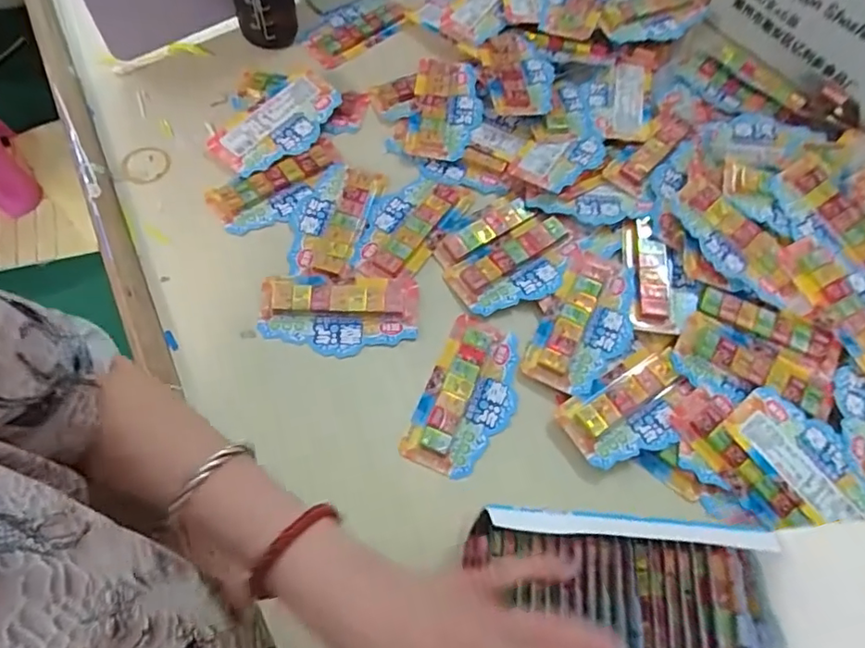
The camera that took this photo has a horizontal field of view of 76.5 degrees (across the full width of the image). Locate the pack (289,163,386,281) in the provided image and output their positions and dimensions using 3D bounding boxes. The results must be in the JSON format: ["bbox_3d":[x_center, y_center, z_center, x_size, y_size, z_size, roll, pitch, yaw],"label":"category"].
[{"bbox_3d":[-0.102,-0.107,0.557,0.075,0.012,0.134,13,68,4],"label":"pack"}]

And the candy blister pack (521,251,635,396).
[{"bbox_3d":[0.147,-0.001,0.513,0.081,0.009,0.140,29,70,10],"label":"candy blister pack"}]

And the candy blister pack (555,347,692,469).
[{"bbox_3d":[0.177,0.077,0.481,0.121,0.014,0.070,-24,70,-11],"label":"candy blister pack"}]

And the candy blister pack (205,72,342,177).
[{"bbox_3d":[-0.167,-0.217,0.592,0.142,0.016,0.078,-41,74,-16],"label":"candy blister pack"}]

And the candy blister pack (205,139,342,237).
[{"bbox_3d":[-0.154,-0.139,0.568,0.142,0.013,0.066,-31,72,-13],"label":"candy blister pack"}]

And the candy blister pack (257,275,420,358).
[{"bbox_3d":[-0.087,-0.011,0.508,0.143,0.010,0.077,1,67,-1],"label":"candy blister pack"}]

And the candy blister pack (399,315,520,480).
[{"bbox_3d":[0.033,0.064,0.489,0.077,0.016,0.143,23,69,8],"label":"candy blister pack"}]

